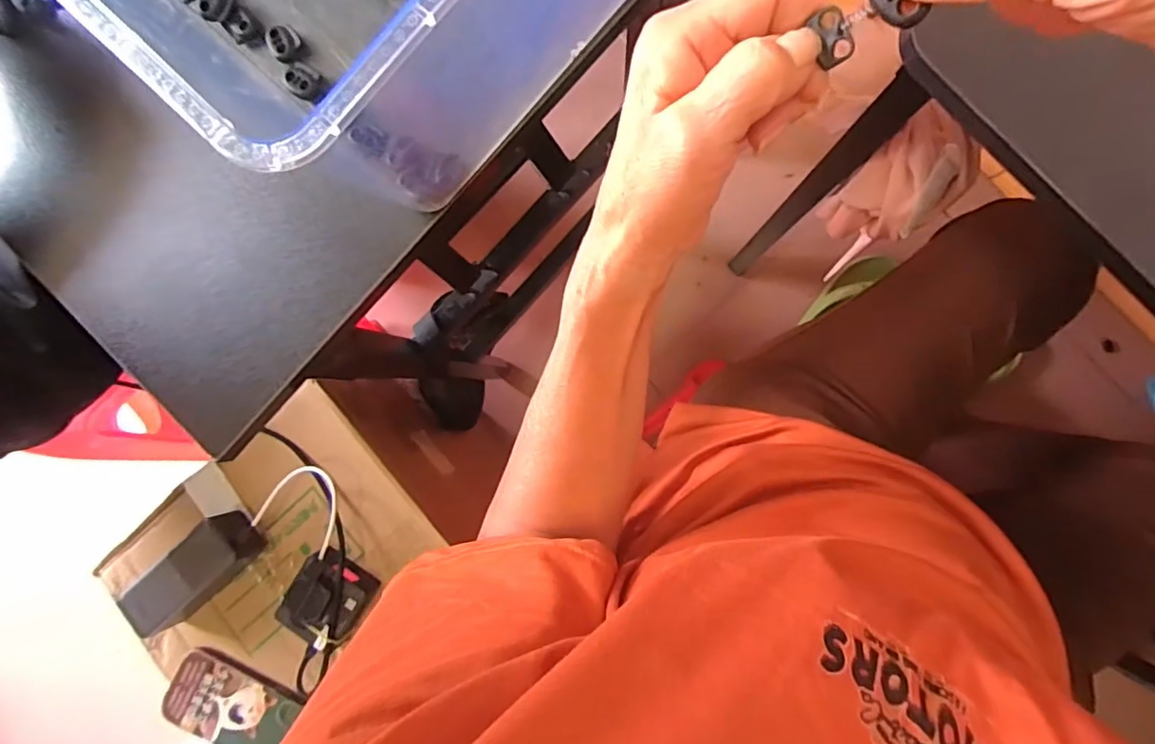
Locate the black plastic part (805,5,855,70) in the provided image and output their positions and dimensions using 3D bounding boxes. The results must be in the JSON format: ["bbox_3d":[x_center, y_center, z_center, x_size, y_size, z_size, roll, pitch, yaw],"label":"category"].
[{"bbox_3d":[0.085,-0.113,0.188,0.009,0.006,0.019,-23,97,6],"label":"black plastic part"}]

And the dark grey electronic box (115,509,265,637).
[{"bbox_3d":[-0.391,0.204,0.571,0.138,0.045,0.053,-43,85,2],"label":"dark grey electronic box"}]

